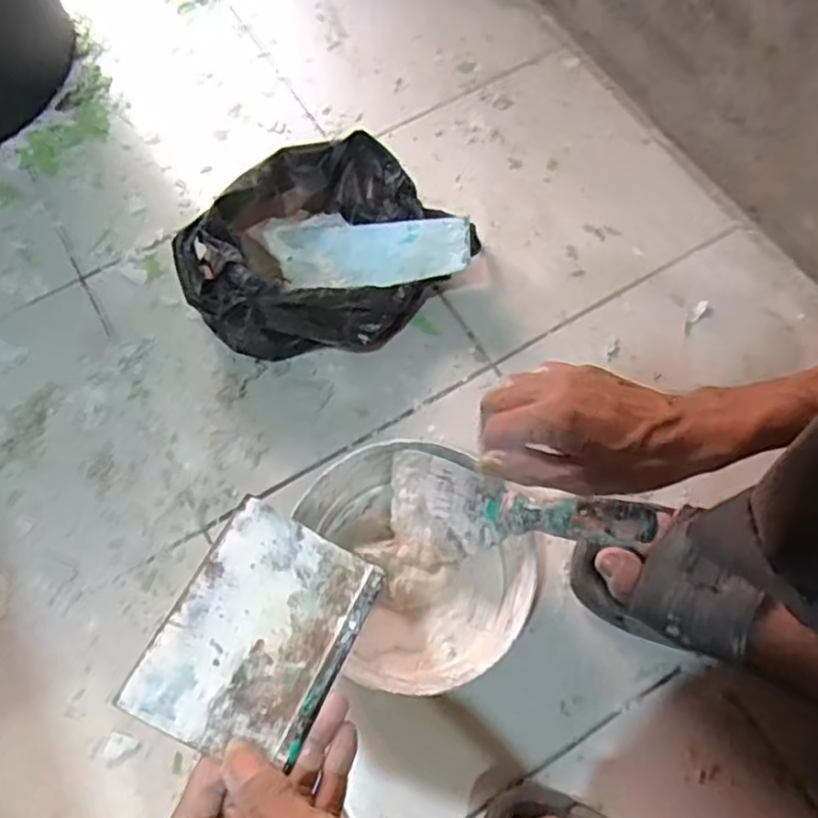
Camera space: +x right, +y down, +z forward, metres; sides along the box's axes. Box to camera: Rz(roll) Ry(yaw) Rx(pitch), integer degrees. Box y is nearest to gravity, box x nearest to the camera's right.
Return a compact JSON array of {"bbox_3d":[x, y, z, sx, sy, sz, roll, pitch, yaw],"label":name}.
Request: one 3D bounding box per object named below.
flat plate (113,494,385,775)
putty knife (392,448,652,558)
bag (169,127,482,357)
[{"bbox_3d":[-0.076,0.115,0.348,0.088,0.004,0.116,31,64,-5],"label":"flat plate"},{"bbox_3d":[0.073,0.088,0.499,0.199,0.081,0.013,12,22,33],"label":"putty knife"},{"bbox_3d":[-0.078,-0.142,0.618,0.237,0.110,0.186,-41,71,-14],"label":"bag"}]

